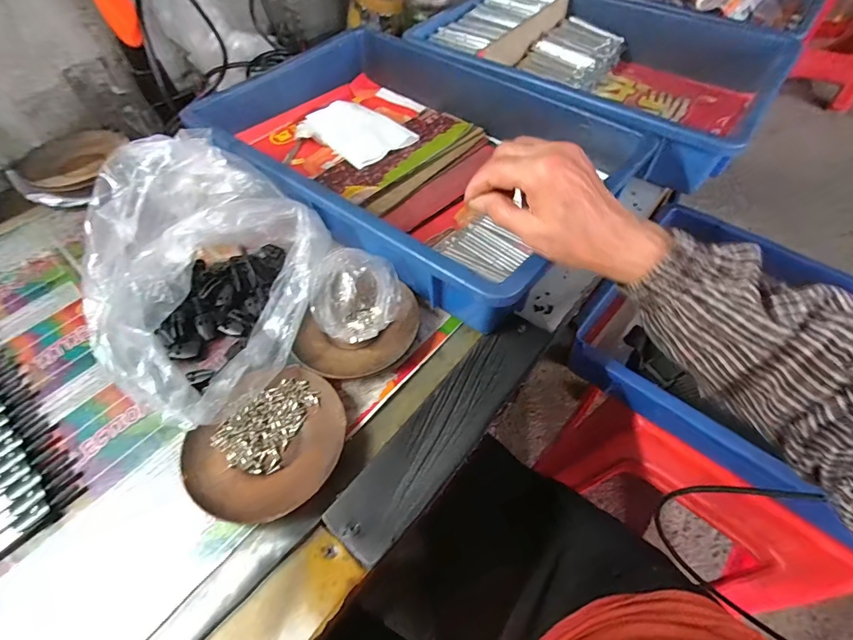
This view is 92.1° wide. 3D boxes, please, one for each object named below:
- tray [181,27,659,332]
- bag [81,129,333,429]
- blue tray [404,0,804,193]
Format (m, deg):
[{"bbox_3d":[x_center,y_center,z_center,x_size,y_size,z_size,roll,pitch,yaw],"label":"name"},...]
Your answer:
[{"bbox_3d":[-0.026,-0.191,0.464,0.447,0.090,0.293,34,63,22],"label":"tray"},{"bbox_3d":[-0.192,-0.055,0.347,0.195,0.099,0.250,-35,65,-20],"label":"bag"},{"bbox_3d":[0.224,-0.359,0.576,0.432,0.091,0.327,35,63,22],"label":"blue tray"}]

